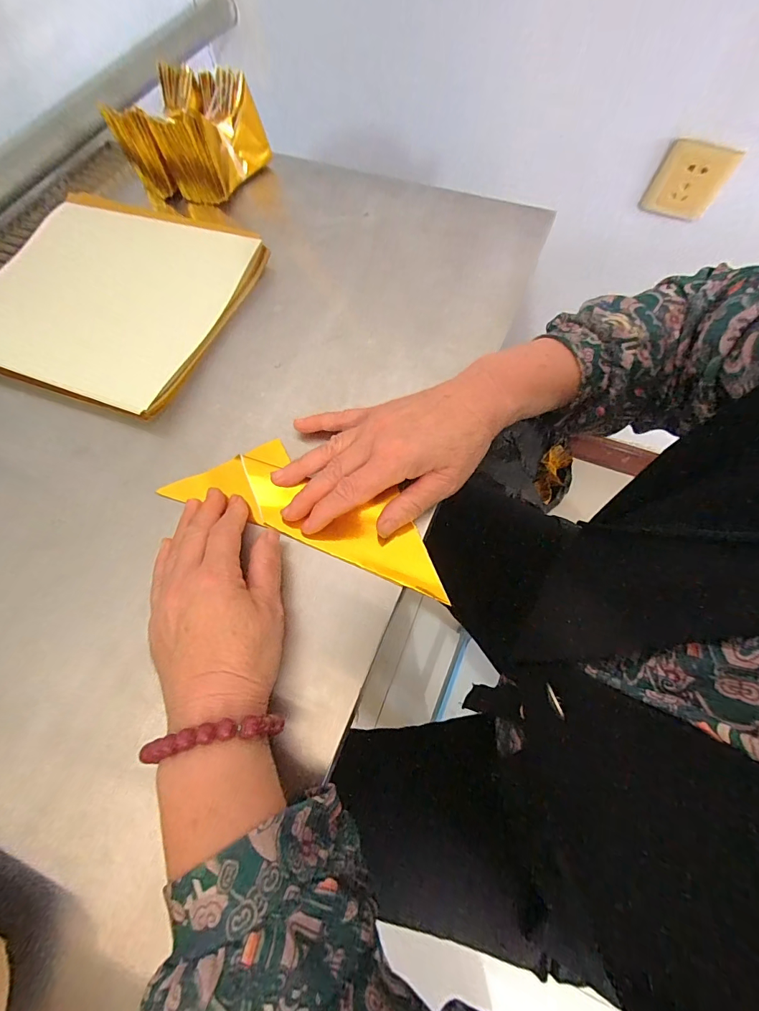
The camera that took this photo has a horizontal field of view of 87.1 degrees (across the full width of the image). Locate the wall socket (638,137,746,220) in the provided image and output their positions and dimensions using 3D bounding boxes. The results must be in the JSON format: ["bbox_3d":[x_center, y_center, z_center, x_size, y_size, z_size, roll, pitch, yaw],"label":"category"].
[{"bbox_3d":[0.438,-0.459,0.566,0.094,0.091,0.011,12,68,3],"label":"wall socket"}]

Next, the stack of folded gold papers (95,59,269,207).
[{"bbox_3d":[-0.208,-0.406,0.447,0.122,0.080,0.112,24,71,12],"label":"stack of folded gold papers"}]

